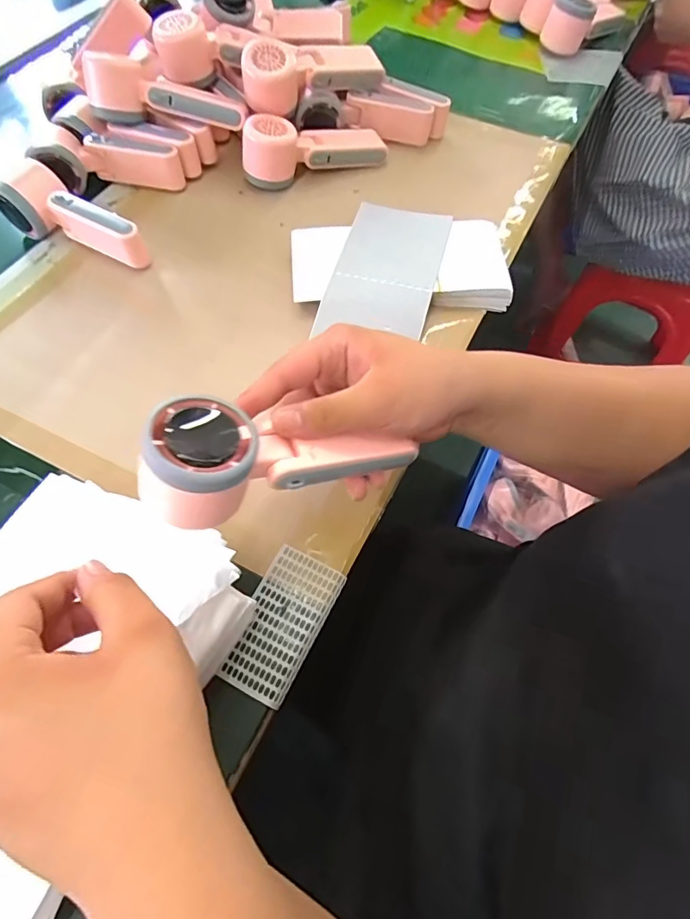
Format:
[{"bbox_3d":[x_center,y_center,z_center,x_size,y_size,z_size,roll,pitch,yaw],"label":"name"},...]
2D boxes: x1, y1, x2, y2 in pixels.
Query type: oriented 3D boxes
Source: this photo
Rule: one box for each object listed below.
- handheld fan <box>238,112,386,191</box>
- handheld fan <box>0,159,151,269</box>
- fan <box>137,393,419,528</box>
[{"bbox_3d":[-0.036,-0.352,0.549,0.162,0.065,0.049,-21,64,-13],"label":"handheld fan"},{"bbox_3d":[-0.271,-0.235,0.477,0.151,0.053,0.066,32,65,15],"label":"handheld fan"},{"bbox_3d":[-0.036,0.005,0.286,0.159,0.056,0.061,0,58,-32],"label":"fan"}]

